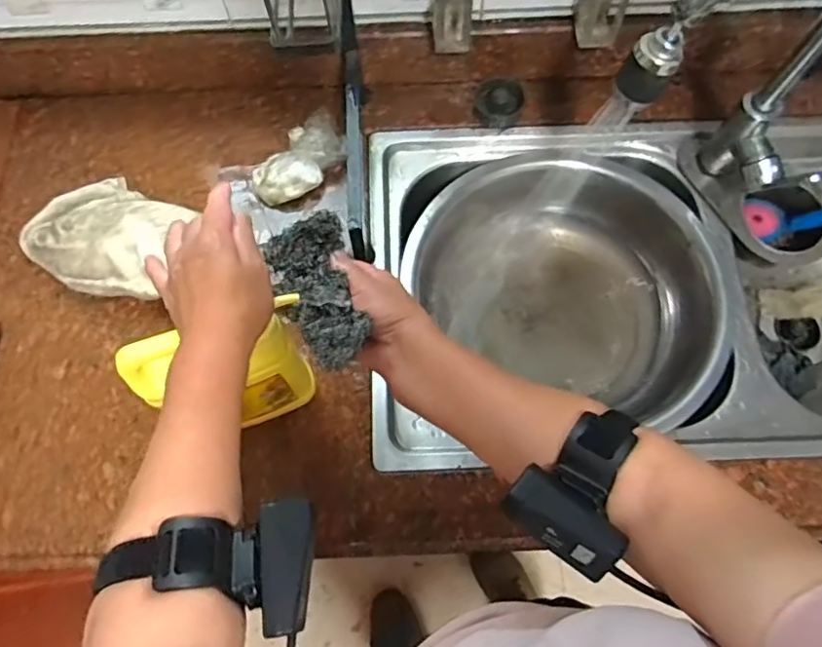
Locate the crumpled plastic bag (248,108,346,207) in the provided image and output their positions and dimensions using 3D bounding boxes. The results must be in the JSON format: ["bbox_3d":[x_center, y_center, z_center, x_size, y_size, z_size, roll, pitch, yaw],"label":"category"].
[{"bbox_3d":[-0.137,-0.198,0.700,0.126,0.039,0.070,-43,75,-15],"label":"crumpled plastic bag"}]

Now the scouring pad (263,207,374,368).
[{"bbox_3d":[-0.073,-0.026,0.452,0.062,0.024,0.132,-19,64,-7],"label":"scouring pad"}]

